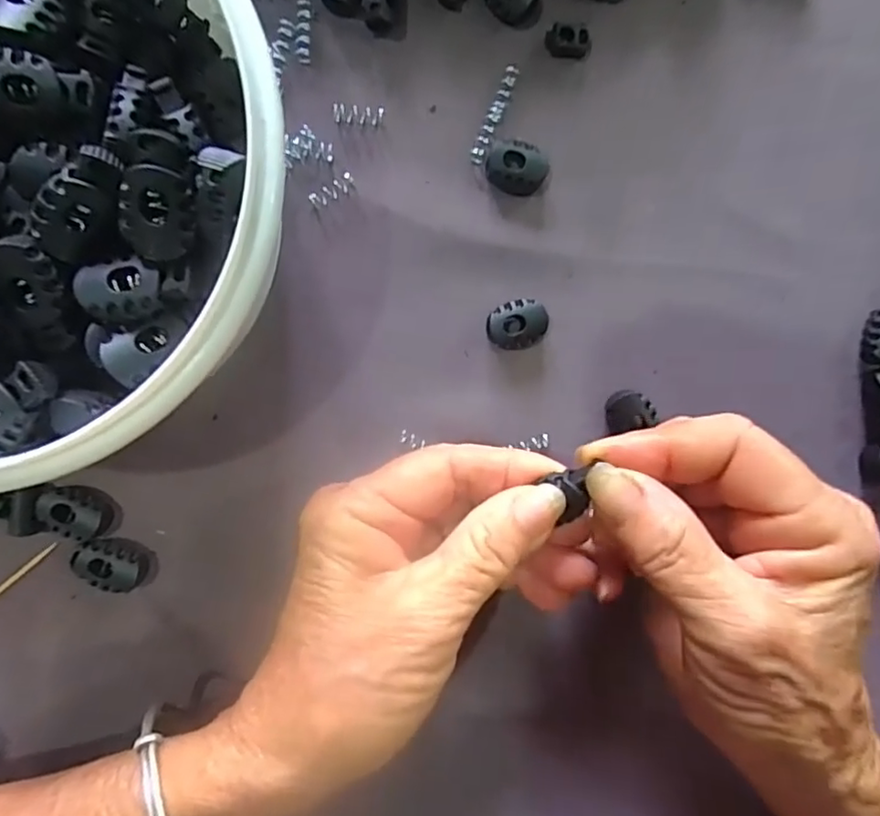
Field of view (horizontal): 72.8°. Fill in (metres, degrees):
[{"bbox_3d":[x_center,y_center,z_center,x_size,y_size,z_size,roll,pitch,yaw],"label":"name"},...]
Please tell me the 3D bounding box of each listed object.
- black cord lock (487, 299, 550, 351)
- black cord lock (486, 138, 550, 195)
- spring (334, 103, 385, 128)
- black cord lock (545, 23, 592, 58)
[{"bbox_3d":[0.028,-0.031,0.221,0.022,0.010,0.018,-15,95,-4],"label":"black cord lock"},{"bbox_3d":[0.028,-0.088,0.216,0.022,0.009,0.020,5,93,-6],"label":"black cord lock"},{"bbox_3d":[-0.029,-0.106,0.214,0.018,0.004,0.007,4,94,-6],"label":"spring"},{"bbox_3d":[0.046,-0.132,0.216,0.016,0.008,0.008,4,94,-6],"label":"black cord lock"}]

